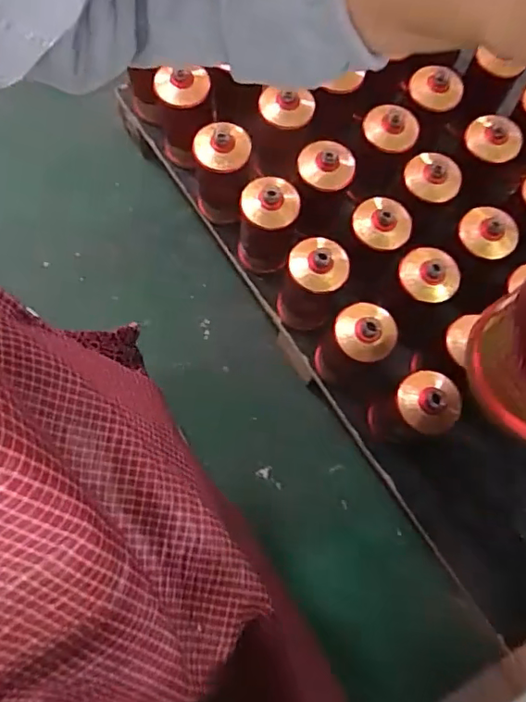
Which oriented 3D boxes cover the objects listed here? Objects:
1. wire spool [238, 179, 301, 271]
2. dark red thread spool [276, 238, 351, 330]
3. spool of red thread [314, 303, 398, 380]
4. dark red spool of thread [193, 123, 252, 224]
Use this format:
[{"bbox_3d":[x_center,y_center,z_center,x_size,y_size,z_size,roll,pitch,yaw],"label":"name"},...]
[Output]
[{"bbox_3d":[0.006,-0.199,0.854,0.084,0.181,0.086,0,74,0],"label":"wire spool"},{"bbox_3d":[0.074,-0.101,0.828,0.086,0.182,0.086,0,74,0],"label":"dark red thread spool"},{"bbox_3d":[0.137,-0.009,0.801,0.092,0.179,0.077,24,75,6],"label":"spool of red thread"},{"bbox_3d":[-0.069,-0.298,0.879,0.094,0.183,0.086,0,74,0],"label":"dark red spool of thread"}]

